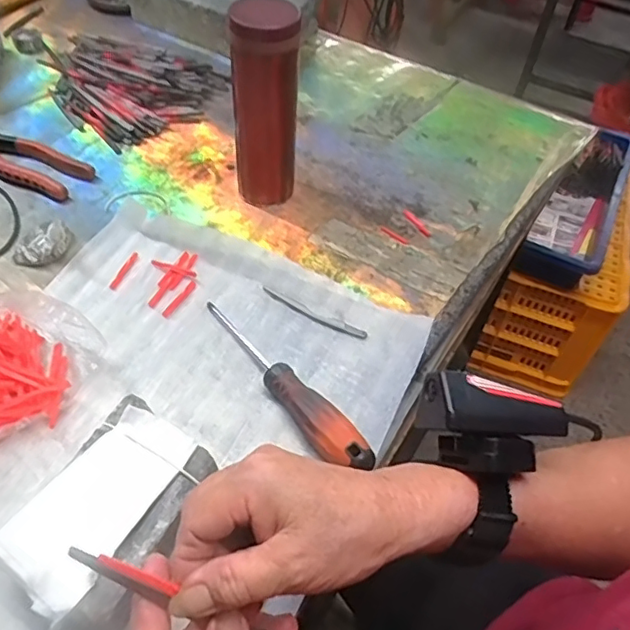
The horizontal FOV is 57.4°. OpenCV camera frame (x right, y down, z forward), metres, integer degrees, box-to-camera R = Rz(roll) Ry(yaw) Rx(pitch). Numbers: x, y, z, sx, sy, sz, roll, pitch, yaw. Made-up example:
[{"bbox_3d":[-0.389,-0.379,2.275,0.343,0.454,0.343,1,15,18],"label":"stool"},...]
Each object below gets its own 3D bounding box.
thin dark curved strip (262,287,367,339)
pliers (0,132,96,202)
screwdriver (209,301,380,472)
[{"bbox_3d":[-0.002,-0.002,0.506,0.102,0.004,0.011,23,51,15],"label":"thin dark curved strip"},{"bbox_3d":[-0.339,-0.173,0.620,0.203,0.018,0.058,20,50,12],"label":"pliers"},{"bbox_3d":[-0.028,0.048,0.445,0.027,0.030,0.198,-29,57,-26],"label":"screwdriver"}]

